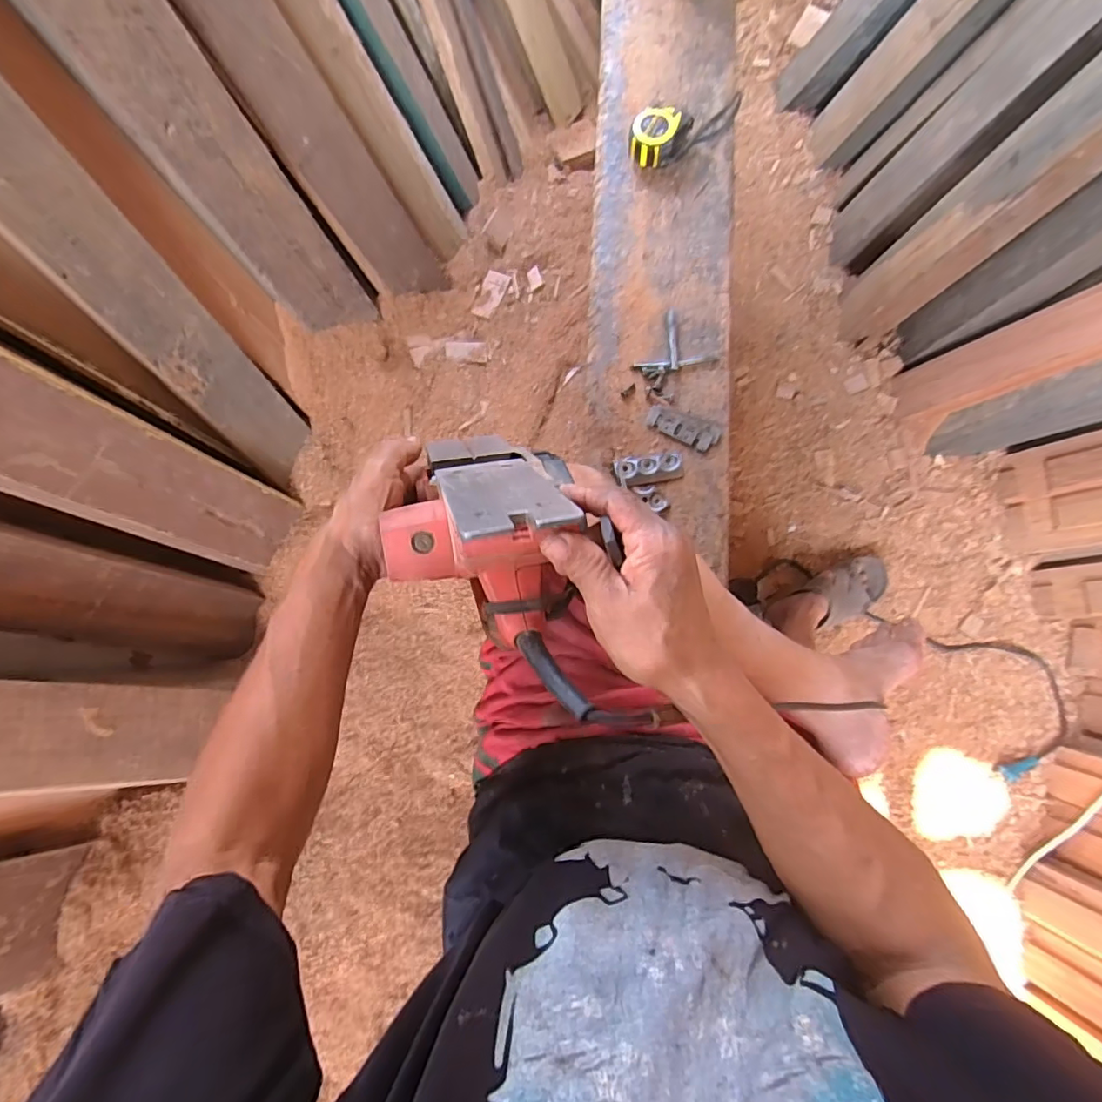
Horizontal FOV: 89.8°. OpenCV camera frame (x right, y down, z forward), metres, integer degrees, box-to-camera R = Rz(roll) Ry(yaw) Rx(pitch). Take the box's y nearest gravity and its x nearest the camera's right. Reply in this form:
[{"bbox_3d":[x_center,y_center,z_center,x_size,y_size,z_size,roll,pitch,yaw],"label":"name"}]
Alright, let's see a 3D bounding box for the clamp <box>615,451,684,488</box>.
[{"bbox_3d":[0.119,-0.101,0.665,0.079,0.009,0.036,-11,81,4],"label":"clamp"}]

